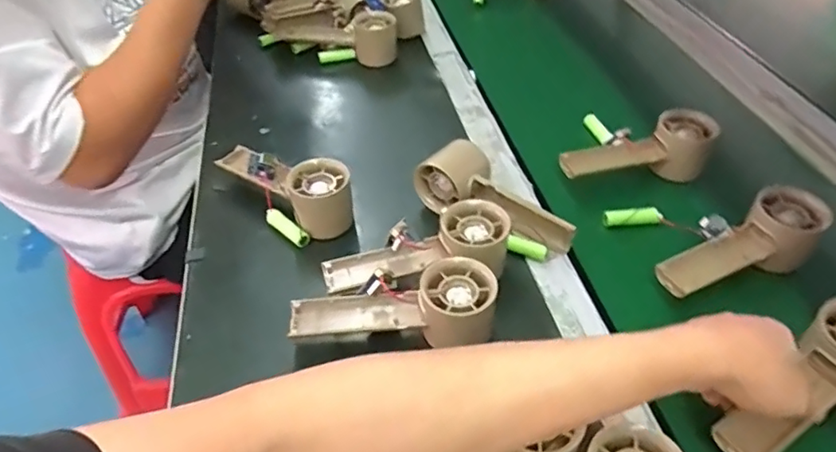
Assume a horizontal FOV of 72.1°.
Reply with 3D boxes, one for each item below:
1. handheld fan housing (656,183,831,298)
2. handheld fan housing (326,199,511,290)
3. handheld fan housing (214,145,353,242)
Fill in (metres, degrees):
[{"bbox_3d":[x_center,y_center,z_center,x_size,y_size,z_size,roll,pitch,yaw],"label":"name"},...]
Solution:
[{"bbox_3d":[0.273,0.021,0.480,0.149,0.049,0.057,-25,48,-22],"label":"handheld fan housing"},{"bbox_3d":[0.002,0.030,0.484,0.157,0.051,0.060,-15,45,-13],"label":"handheld fan housing"},{"bbox_3d":[-0.130,-0.043,0.569,0.160,0.063,0.057,28,51,28],"label":"handheld fan housing"}]

